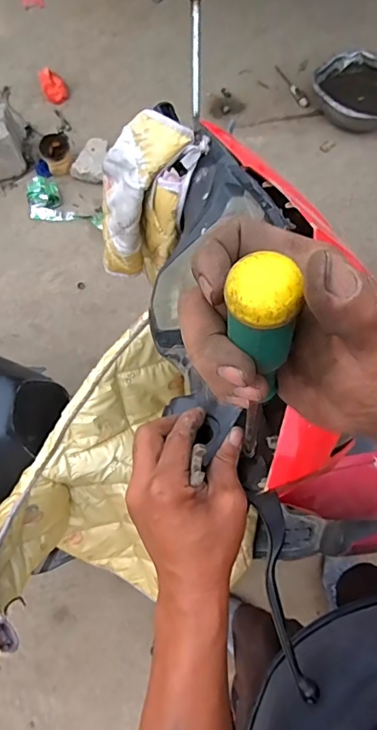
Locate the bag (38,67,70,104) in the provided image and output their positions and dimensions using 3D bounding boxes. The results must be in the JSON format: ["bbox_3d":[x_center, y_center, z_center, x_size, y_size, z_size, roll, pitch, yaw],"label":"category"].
[{"bbox_3d":[-0.470,-0.978,1.656,0.090,0.065,0.105,-25,72,-6],"label":"bag"}]

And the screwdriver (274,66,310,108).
[{"bbox_3d":[0.343,-0.925,1.568,0.031,0.023,0.195,-26,70,-5],"label":"screwdriver"}]

